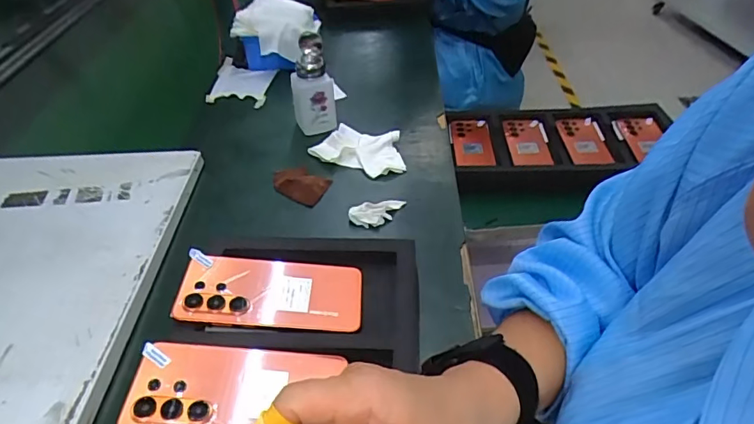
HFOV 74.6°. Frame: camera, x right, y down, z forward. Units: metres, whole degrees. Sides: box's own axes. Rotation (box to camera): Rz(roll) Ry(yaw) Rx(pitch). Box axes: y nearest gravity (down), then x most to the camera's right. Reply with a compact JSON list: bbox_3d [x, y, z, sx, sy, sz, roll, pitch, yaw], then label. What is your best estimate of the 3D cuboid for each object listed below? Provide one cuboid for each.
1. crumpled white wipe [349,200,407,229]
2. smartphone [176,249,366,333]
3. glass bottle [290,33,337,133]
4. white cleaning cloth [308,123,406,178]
[{"bbox_3d":[0.002,-0.001,0.586,0.070,0.013,0.031,-18,46,-16],"label":"crumpled white wipe"},{"bbox_3d":[-0.100,0.075,0.471,0.167,0.008,0.077,6,46,-6],"label":"smartphone"},{"bbox_3d":[-0.091,-0.176,0.683,0.060,0.128,0.051,-8,44,-6],"label":"glass bottle"},{"bbox_3d":[-0.022,-0.086,0.679,0.121,0.029,0.076,7,43,12],"label":"white cleaning cloth"}]

